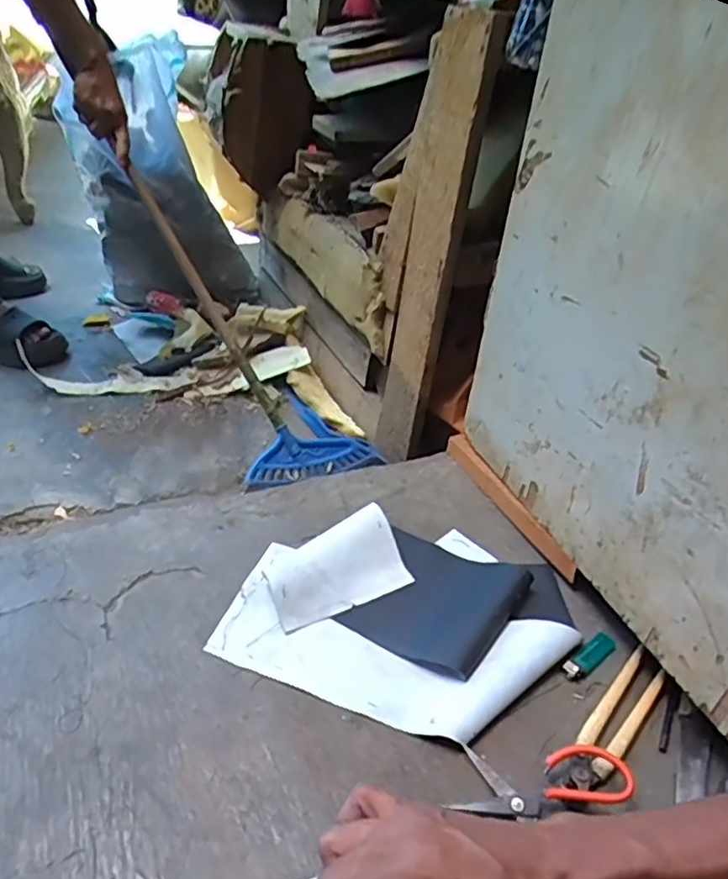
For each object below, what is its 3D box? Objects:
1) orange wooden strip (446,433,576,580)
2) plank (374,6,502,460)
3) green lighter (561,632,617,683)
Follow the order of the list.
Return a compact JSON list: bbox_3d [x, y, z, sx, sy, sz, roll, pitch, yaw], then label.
[{"bbox_3d":[0.207,0.086,0.926,0.013,0.040,0.302,-4,38,-33],"label":"orange wooden strip"},{"bbox_3d":[0.094,-0.262,0.990,0.039,0.682,0.143,-12,41,-25],"label":"plank"},{"bbox_3d":[0.262,0.255,0.738,0.082,0.014,0.026,-24,47,-35],"label":"green lighter"}]

